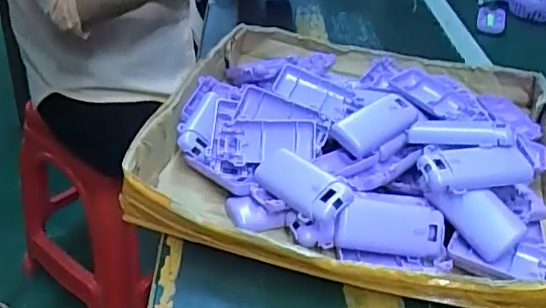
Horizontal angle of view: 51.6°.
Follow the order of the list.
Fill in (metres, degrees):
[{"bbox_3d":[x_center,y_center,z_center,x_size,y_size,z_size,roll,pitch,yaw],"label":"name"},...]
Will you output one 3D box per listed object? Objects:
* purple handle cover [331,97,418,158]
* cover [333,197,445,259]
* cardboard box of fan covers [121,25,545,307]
[{"bbox_3d":[0.105,-0.028,0.562,0.087,0.042,0.018,-25,3,-12],"label":"purple handle cover"},{"bbox_3d":[0.099,0.063,0.481,0.092,0.044,0.018,5,-3,-5],"label":"cover"},{"bbox_3d":[0.095,-0.026,0.589,0.394,0.089,0.394,12,35,6],"label":"cardboard box of fan covers"}]

